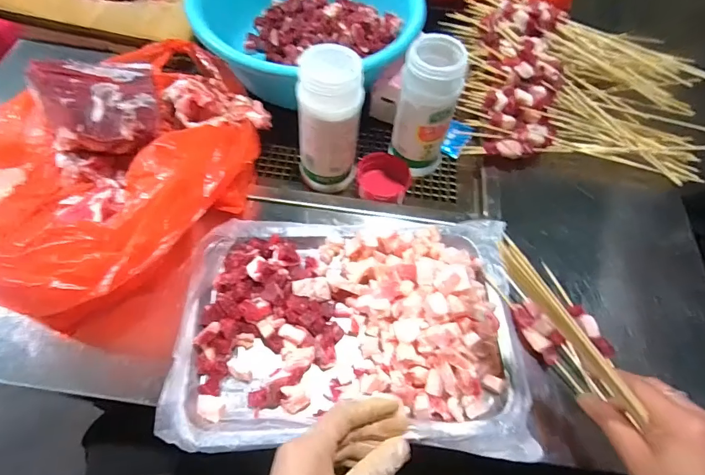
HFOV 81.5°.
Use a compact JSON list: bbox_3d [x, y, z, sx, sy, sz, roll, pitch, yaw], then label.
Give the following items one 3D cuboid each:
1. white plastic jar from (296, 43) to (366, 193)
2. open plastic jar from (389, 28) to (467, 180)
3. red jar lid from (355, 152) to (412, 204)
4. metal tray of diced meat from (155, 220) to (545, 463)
[{"bbox_3d":[-0.024,-0.120,0.443,0.063,0.152,0.065,1,61,-3],"label":"white plastic jar"},{"bbox_3d":[0.083,-0.141,0.462,0.065,0.162,0.064,1,61,-3],"label":"open plastic jar"},{"bbox_3d":[0.037,-0.072,0.507,0.068,0.036,0.068,1,61,-3],"label":"red jar lid"},{"bbox_3d":[0.001,0.073,0.375,0.308,0.056,0.213,2,61,-2],"label":"metal tray of diced meat"}]

